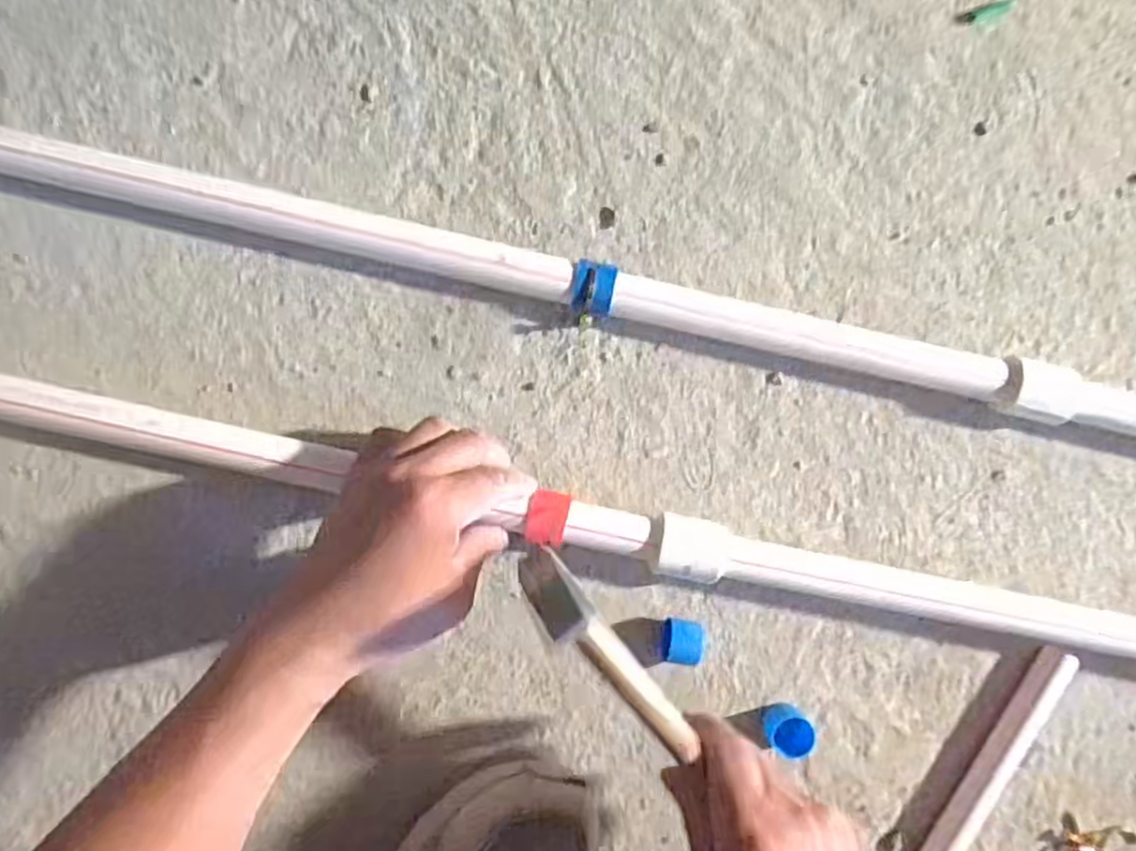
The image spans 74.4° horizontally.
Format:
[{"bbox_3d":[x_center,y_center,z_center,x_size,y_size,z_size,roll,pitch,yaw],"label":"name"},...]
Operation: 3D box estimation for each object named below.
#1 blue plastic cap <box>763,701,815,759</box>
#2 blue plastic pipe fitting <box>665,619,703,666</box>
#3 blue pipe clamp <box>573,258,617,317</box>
[{"bbox_3d":[0.138,0.191,0.470,0.028,0.021,0.026,0,92,-4],"label":"blue plastic cap"},{"bbox_3d":[0.070,0.130,0.457,0.020,0.025,0.024,5,91,-4],"label":"blue plastic pipe fitting"},{"bbox_3d":[0.014,-0.080,0.446,0.024,0.027,0.029,11,91,-4],"label":"blue pipe clamp"}]

